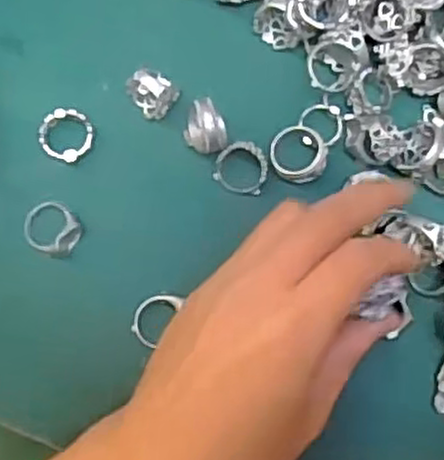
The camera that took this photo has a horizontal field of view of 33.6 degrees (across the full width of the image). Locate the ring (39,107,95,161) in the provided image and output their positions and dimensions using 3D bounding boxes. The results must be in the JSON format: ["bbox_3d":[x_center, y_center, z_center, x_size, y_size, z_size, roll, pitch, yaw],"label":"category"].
[{"bbox_3d":[-0.070,-0.043,0.328,0.023,0.009,0.023,0,92,0],"label":"ring"}]

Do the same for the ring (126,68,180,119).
[{"bbox_3d":[-0.031,-0.062,0.329,0.018,0.017,0.020,-37,85,-5],"label":"ring"}]

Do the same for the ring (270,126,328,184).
[{"bbox_3d":[0.034,-0.034,0.328,0.026,0.011,0.023,44,84,4],"label":"ring"}]

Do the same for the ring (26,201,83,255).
[{"bbox_3d":[-0.075,-0.001,0.324,0.024,0.012,0.021,32,83,3],"label":"ring"}]

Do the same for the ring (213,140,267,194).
[{"bbox_3d":[0.009,-0.028,0.328,0.023,0.004,0.023,18,108,0],"label":"ring"}]

